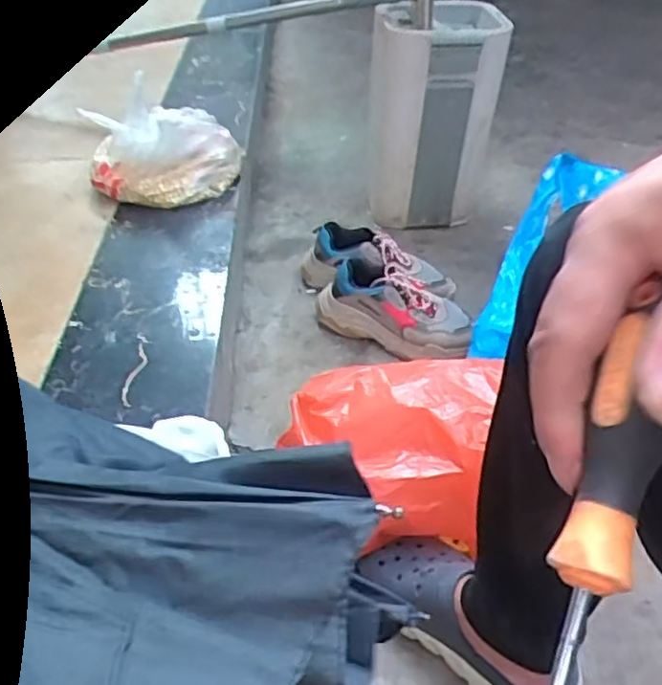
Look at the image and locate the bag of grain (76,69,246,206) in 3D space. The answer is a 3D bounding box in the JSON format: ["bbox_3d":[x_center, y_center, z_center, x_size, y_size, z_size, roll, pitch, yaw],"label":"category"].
[{"bbox_3d":[-0.318,-0.372,1.316,0.282,0.145,0.214,-4,41,-7],"label":"bag of grain"}]

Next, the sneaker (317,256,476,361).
[{"bbox_3d":[0.102,-0.050,1.147,0.276,0.090,0.127,33,49,31],"label":"sneaker"}]

